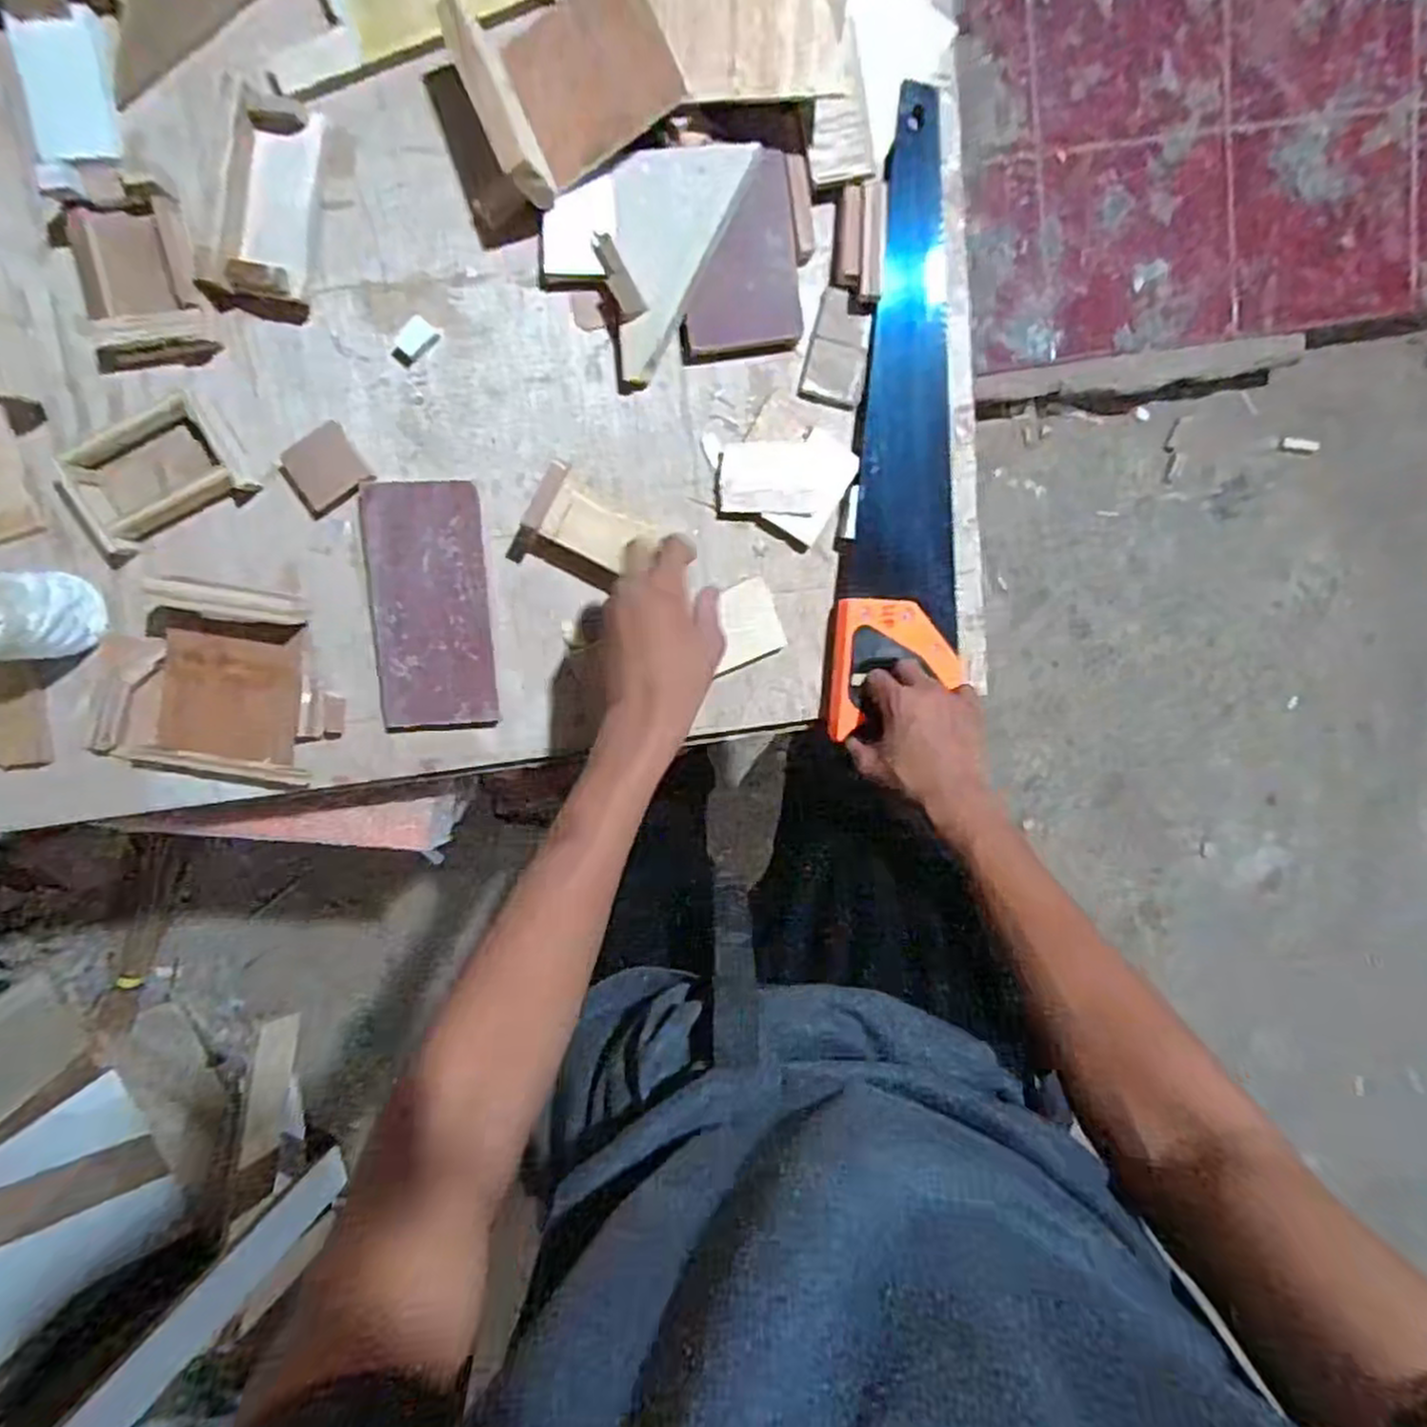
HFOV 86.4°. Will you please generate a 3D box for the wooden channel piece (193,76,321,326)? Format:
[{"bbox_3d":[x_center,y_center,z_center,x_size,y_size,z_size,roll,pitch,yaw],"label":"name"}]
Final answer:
[{"bbox_3d":[-0.319,-0.360,0.544,0.061,0.026,0.141,14,98,-7],"label":"wooden channel piece"}]

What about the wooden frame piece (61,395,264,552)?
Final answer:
[{"bbox_3d":[-0.421,-0.178,0.567,0.119,0.031,0.076,-28,101,1],"label":"wooden frame piece"}]

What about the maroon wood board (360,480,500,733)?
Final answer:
[{"bbox_3d":[-0.228,-0.083,0.611,0.090,0.021,0.195,-2,100,-4],"label":"maroon wood board"}]

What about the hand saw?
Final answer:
[{"bbox_3d":[0.162,-0.233,0.625,0.107,0.034,0.489,2,97,-2],"label":"hand saw"}]

